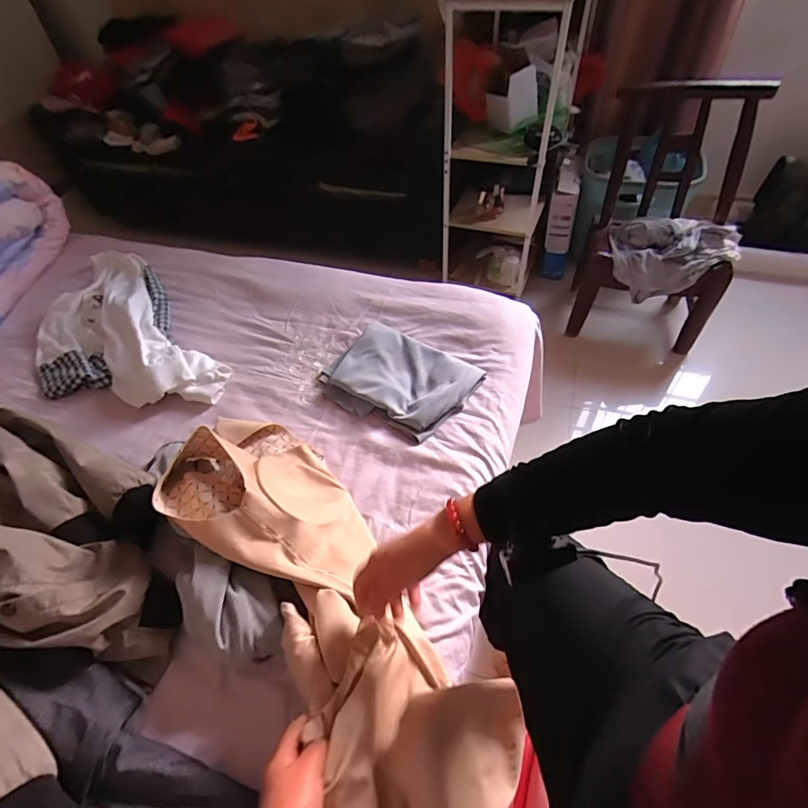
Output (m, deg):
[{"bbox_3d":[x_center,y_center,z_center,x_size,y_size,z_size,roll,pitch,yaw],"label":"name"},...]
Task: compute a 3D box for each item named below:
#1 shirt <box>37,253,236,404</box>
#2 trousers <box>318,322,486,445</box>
[{"bbox_3d":[-0.595,-0.143,0.901,0.292,0.055,0.568,-33,56,-21],"label":"shirt"},{"bbox_3d":[-0.015,-0.053,0.803,0.256,0.034,0.196,28,58,24],"label":"trousers"}]

